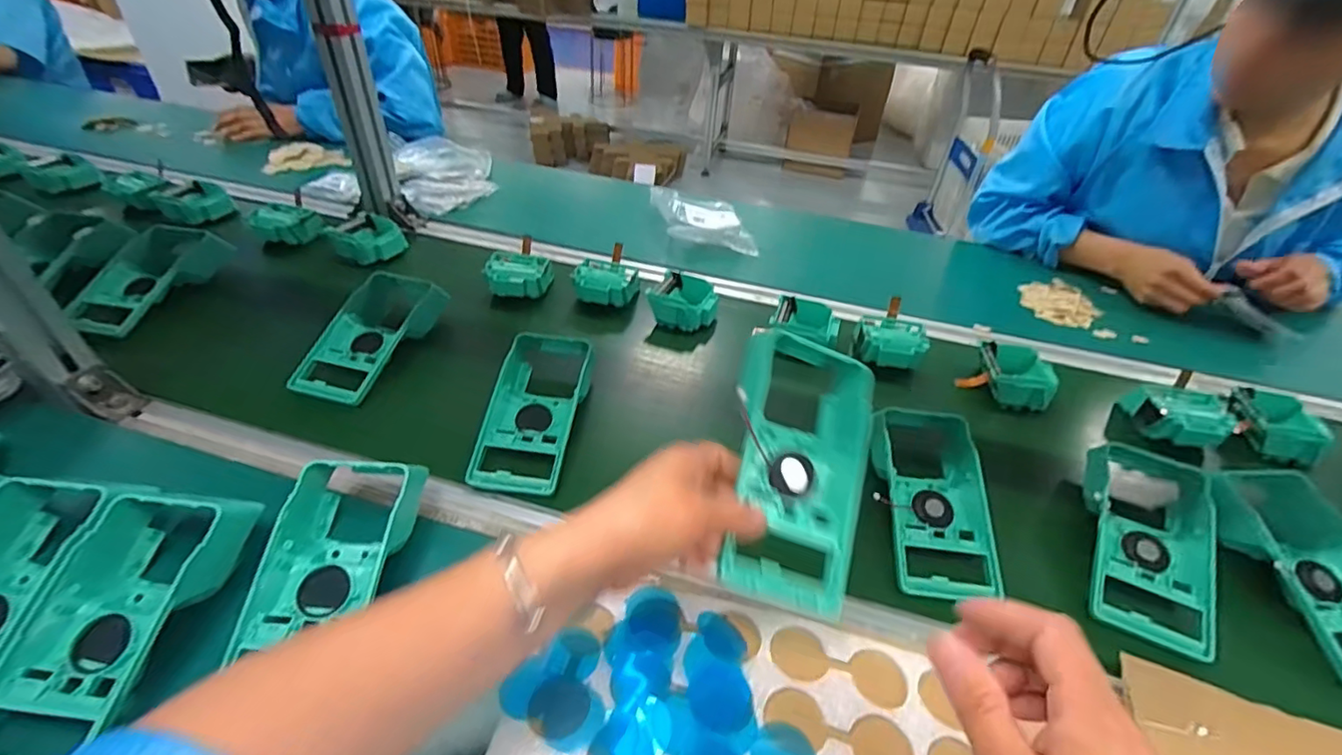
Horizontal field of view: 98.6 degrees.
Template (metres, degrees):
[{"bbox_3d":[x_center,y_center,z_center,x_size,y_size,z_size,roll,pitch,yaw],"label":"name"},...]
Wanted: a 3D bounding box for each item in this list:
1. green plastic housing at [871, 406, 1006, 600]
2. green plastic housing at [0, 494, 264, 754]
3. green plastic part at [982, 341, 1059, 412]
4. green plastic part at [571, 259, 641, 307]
[{"bbox_3d":[0.227,0.100,0.501,0.091,0.048,0.176,9,39,1],"label":"green plastic housing"},{"bbox_3d":[-0.364,0.157,0.377,0.088,0.063,0.182,10,39,3],"label":"green plastic housing"},{"bbox_3d":[0.391,0.000,0.653,0.077,0.038,0.076,8,39,1],"label":"green plastic part"},{"bbox_3d":[-0.085,-0.124,0.762,0.080,0.036,0.066,9,39,2],"label":"green plastic part"}]

